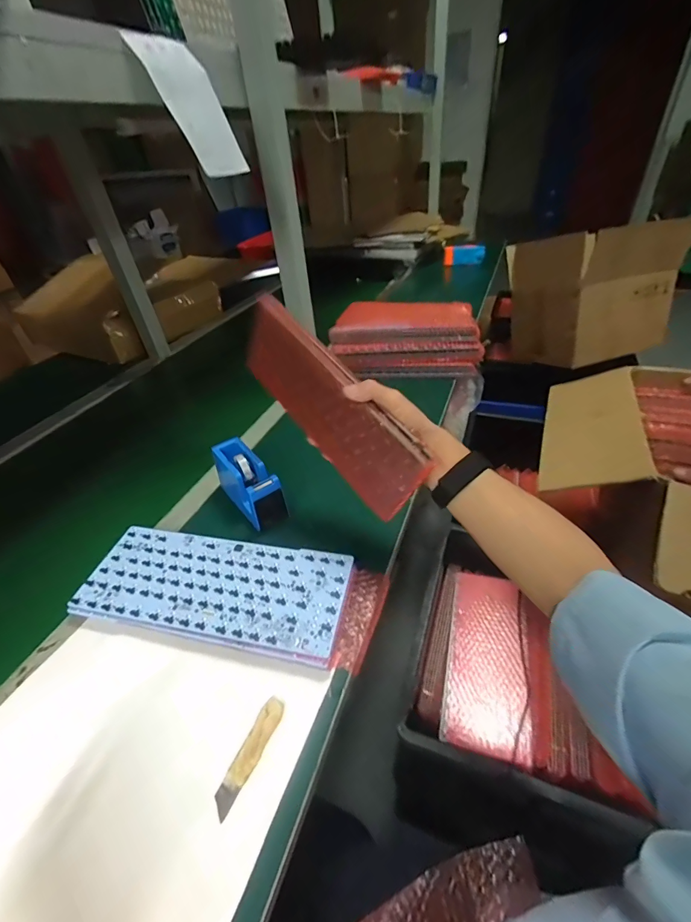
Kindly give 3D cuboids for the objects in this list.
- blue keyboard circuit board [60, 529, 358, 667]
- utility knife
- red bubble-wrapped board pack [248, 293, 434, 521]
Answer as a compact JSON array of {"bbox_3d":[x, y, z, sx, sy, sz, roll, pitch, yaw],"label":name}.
[{"bbox_3d":[-0.152,0.143,0.460,0.304,0.008,0.122,5,40,13],"label":"blue keyboard circuit board"},{"bbox_3d":[-0.083,0.254,0.347,0.020,0.005,0.089,14,42,22],"label":"utility knife"},{"bbox_3d":[-0.022,-0.062,0.457,0.276,0.103,0.025,46,45,17],"label":"red bubble-wrapped board pack"}]

